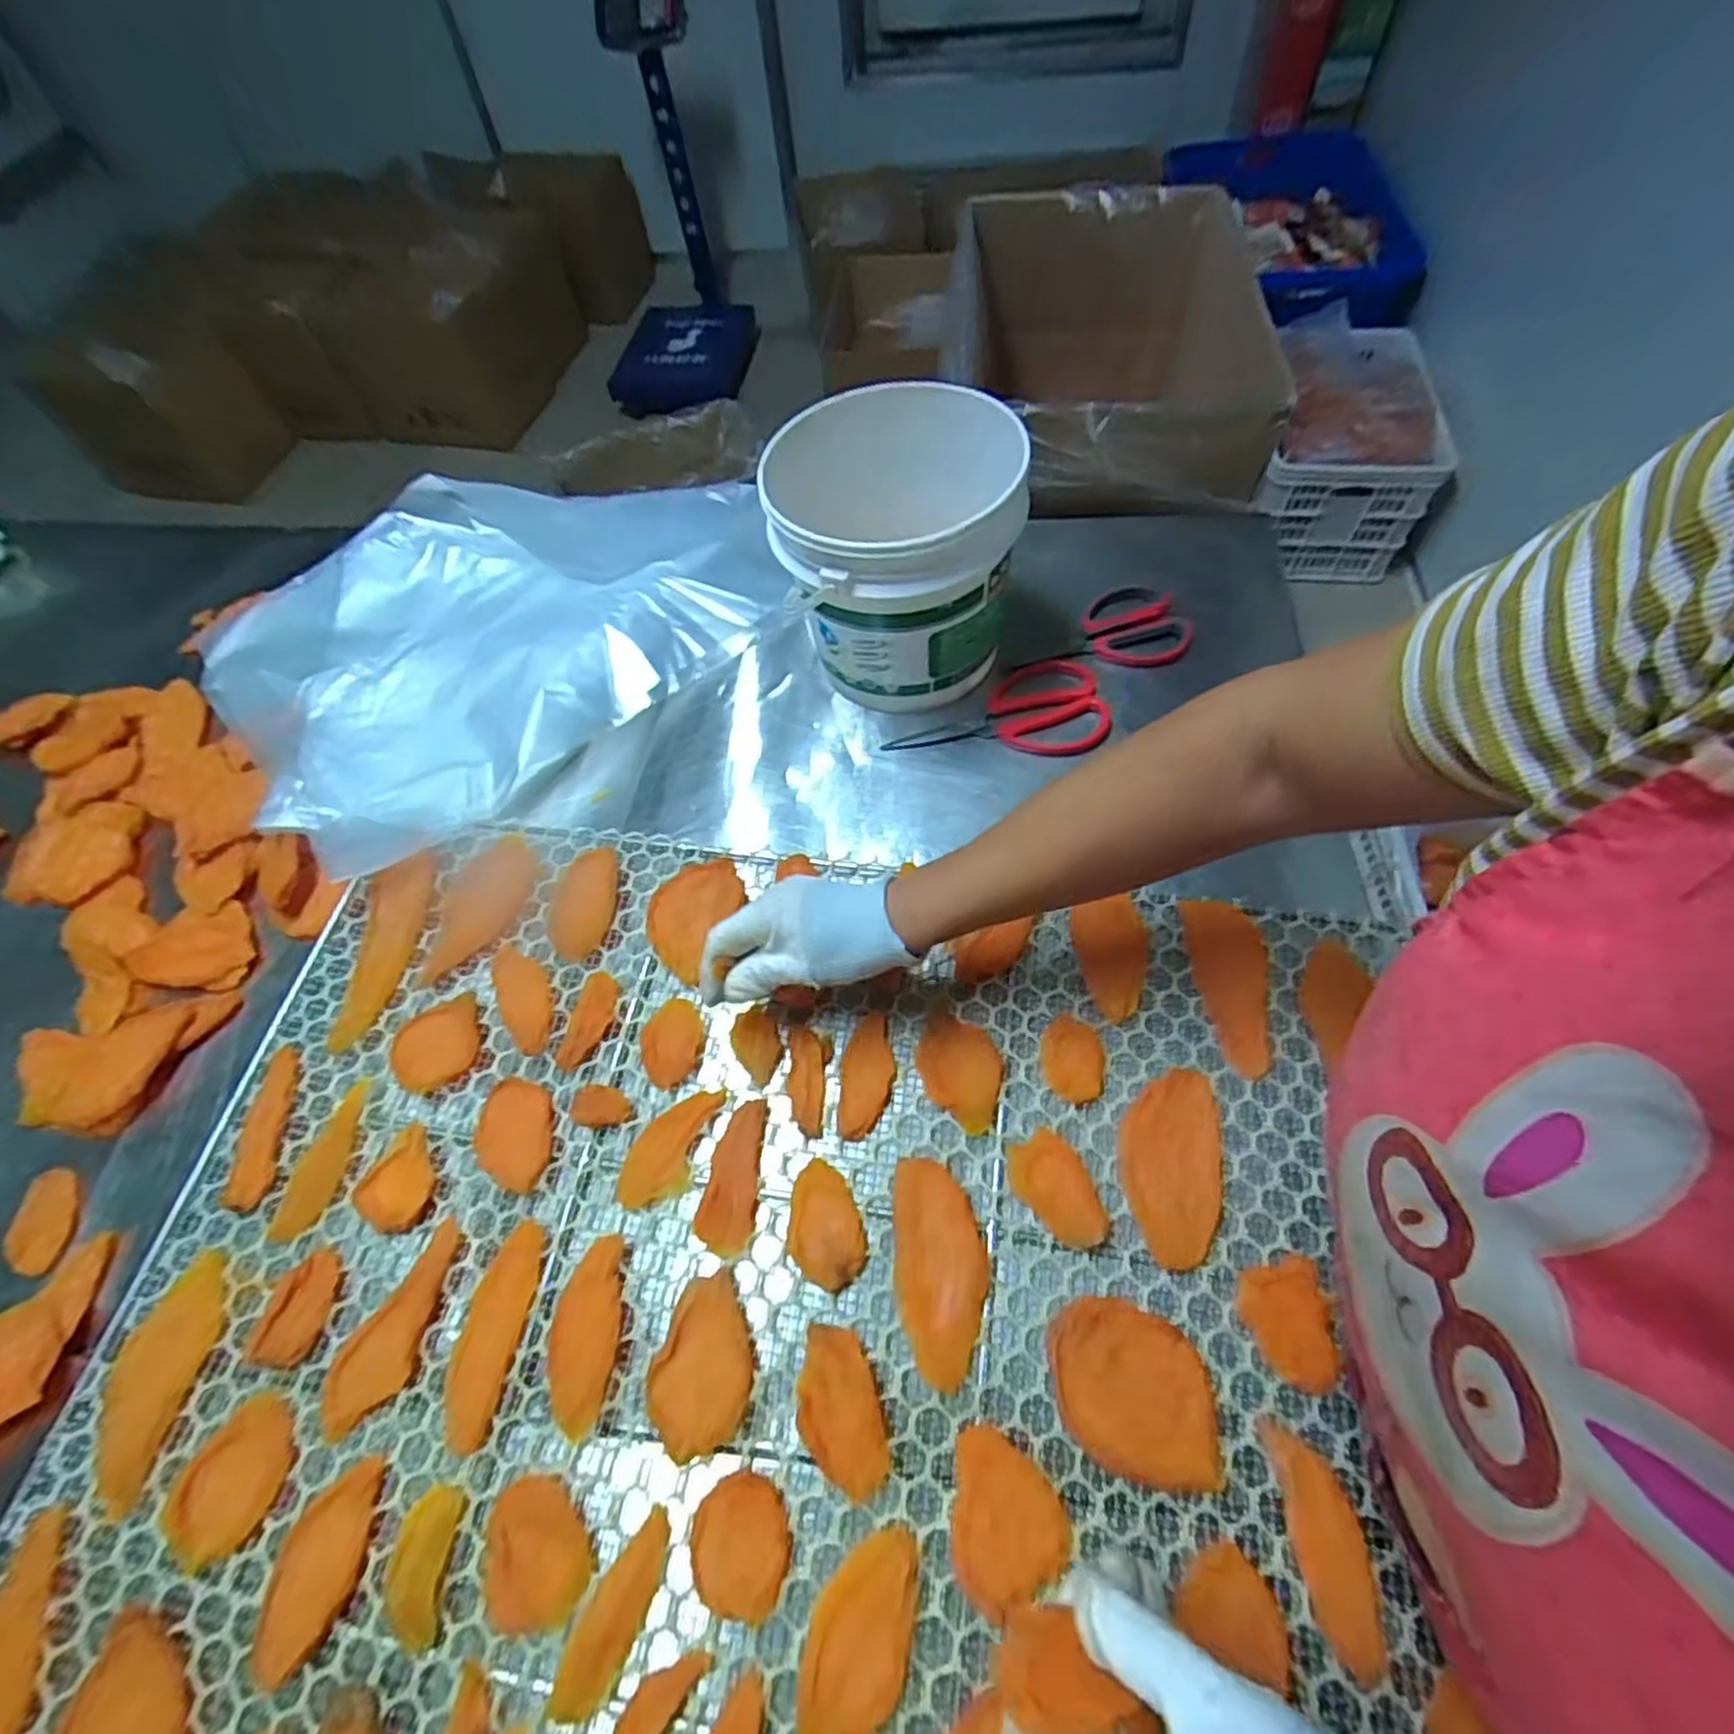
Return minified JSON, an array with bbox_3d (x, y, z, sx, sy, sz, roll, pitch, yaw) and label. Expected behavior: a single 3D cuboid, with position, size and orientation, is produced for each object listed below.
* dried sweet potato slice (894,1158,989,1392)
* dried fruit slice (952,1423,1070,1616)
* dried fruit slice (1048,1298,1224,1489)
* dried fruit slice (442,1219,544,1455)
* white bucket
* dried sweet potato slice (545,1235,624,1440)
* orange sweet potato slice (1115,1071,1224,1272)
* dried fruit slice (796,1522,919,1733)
[{"bbox_3d":[0.042,0.232,0.440,0.051,0.010,0.114,-1,61,3],"label":"dried sweet potato slice"},{"bbox_3d":[0.066,0.328,0.387,0.058,0.014,0.068,-27,62,-11],"label":"dried fruit slice"},{"bbox_3d":[0.143,0.282,0.409,0.086,0.011,0.081,-2,61,3],"label":"dried fruit slice"},{"bbox_3d":[-0.222,0.270,0.443,0.040,0.008,0.111,5,61,7],"label":"dried fruit slice"},{"bbox_3d":[0.025,-0.246,0.615,0.176,0.179,0.170,-3,58,5],"label":"white bucket"},{"bbox_3d":[-0.163,0.268,0.438,0.037,0.015,0.094,-5,60,1],"label":"dried sweet potato slice"},{"bbox_3d":[0.187,0.180,0.465,0.059,0.004,0.112,8,61,8],"label":"orange sweet potato slice"},{"bbox_3d":[-0.004,0.375,0.369,0.045,0.010,0.089,17,63,13],"label":"dried fruit slice"}]

